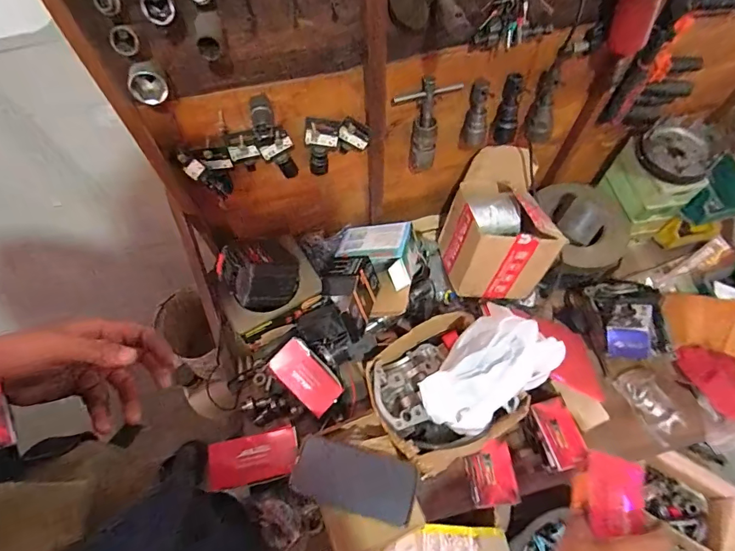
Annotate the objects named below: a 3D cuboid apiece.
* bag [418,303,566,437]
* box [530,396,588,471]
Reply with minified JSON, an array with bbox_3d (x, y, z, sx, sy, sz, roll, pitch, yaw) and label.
[{"bbox_3d":[0.170,0.140,0.595,0.128,0.114,0.184,40,70,19],"label":"bag"},{"bbox_3d":[0.307,0.253,0.665,0.057,0.031,0.102,-13,63,-5],"label":"box"}]

